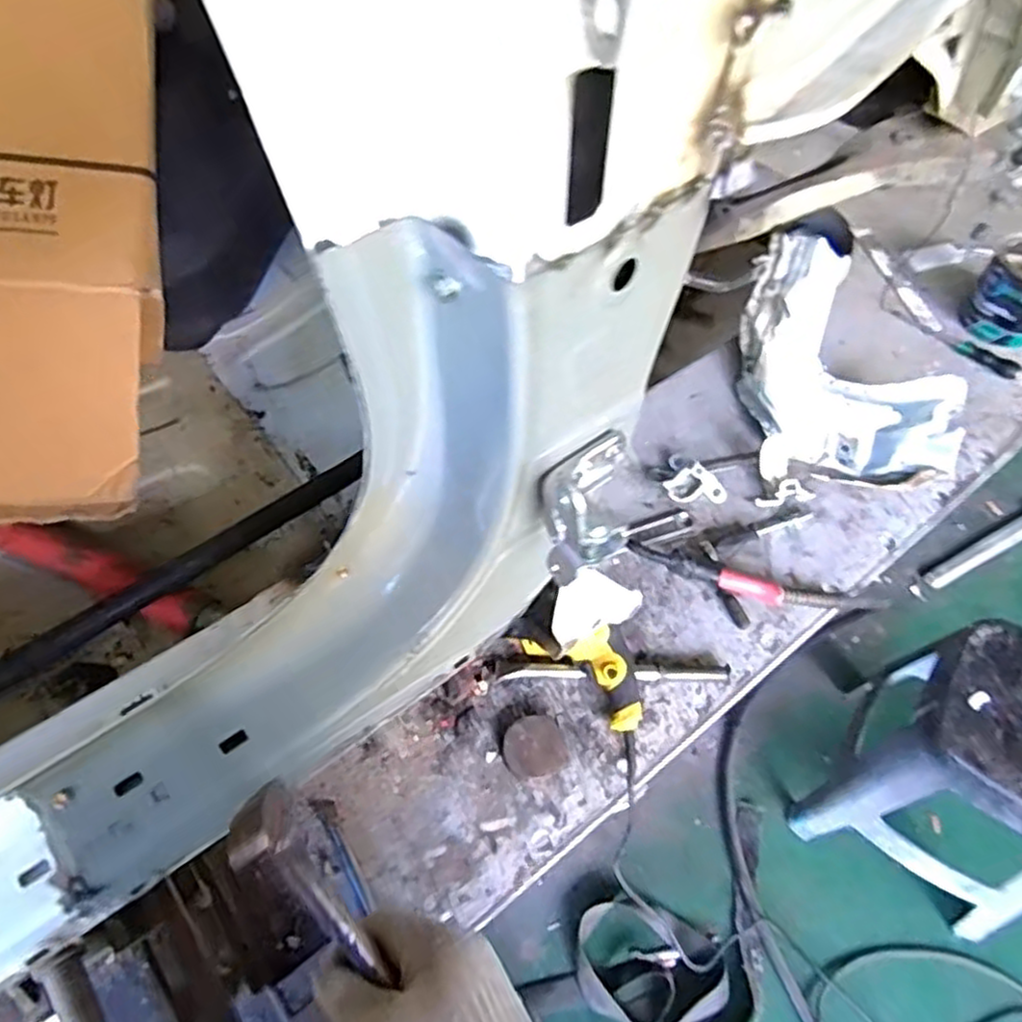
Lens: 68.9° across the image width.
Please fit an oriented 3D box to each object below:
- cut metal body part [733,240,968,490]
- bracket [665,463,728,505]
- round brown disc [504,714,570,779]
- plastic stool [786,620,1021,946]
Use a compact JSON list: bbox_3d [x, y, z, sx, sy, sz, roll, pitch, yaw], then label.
[{"bbox_3d":[0.592,-0.282,1.347,0.325,0.141,0.499,3,55,2],"label":"cut metal body part"},{"bbox_3d":[0.305,-0.042,1.239,0.091,0.031,0.067,-12,55,-9],"label":"bracket"},{"bbox_3d":[0.030,0.311,0.995,0.087,0.033,0.088,-18,57,-13],"label":"round brown disc"},{"bbox_3d":[0.771,0.445,1.287,0.329,0.469,0.331,28,59,18],"label":"plastic stool"}]

